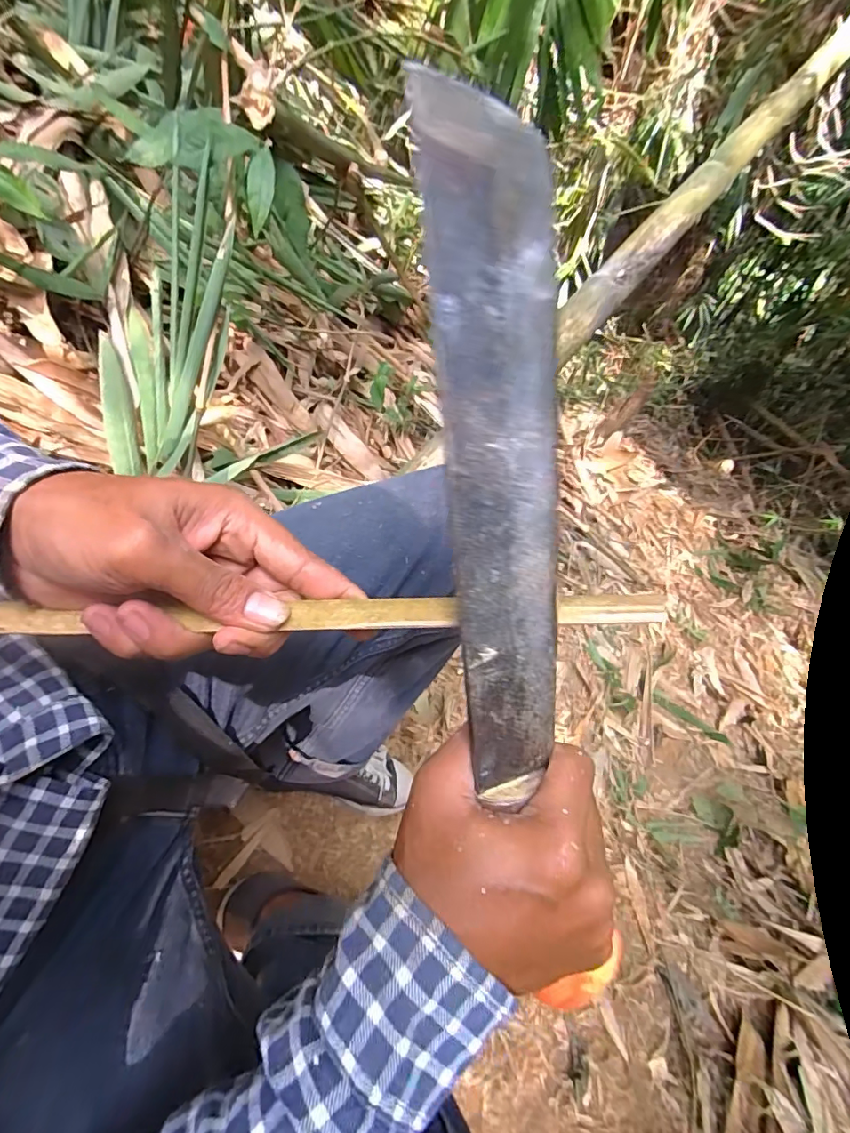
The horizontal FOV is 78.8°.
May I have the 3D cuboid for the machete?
[{"bbox_3d":[0.038,0.038,0.207,0.046,0.371,0.013,-10,18,-6],"label":"machete"}]

